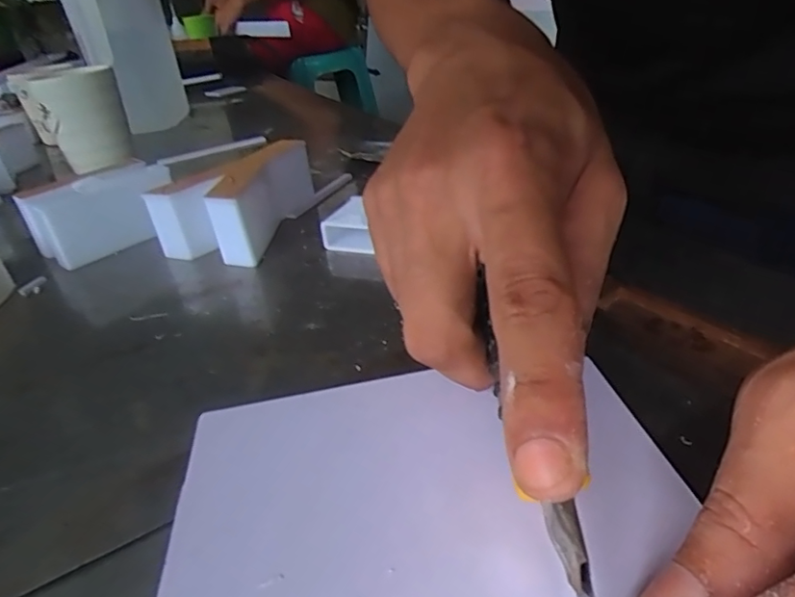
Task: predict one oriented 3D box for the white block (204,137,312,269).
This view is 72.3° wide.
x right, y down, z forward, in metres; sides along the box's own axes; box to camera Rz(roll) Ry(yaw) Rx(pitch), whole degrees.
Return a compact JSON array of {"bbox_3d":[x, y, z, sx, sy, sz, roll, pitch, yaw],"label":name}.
[{"bbox_3d":[-0.084,-0.065,0.345,0.024,0.045,0.107,2,31,11],"label":"white block"}]

